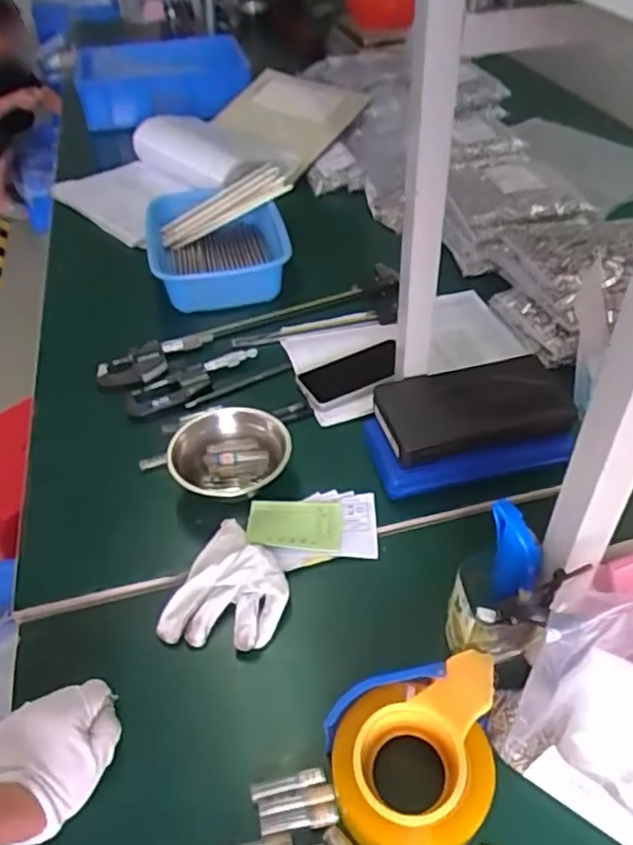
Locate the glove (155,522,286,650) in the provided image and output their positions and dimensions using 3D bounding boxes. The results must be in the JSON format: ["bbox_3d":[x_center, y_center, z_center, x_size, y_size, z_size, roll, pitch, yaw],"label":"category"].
[{"bbox_3d":[-0.078,0.161,0.625,0.101,0.039,0.130,14,47,16],"label":"glove"}]

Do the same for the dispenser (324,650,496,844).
[{"bbox_3d":[0.080,0.256,0.492,0.134,0.064,0.118,-11,45,-8],"label":"dispenser"}]

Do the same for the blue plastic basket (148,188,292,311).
[{"bbox_3d":[-0.145,-0.255,0.978,0.199,0.093,0.223,-13,45,-10],"label":"blue plastic basket"}]

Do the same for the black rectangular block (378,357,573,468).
[{"bbox_3d":[0.170,-0.020,0.720,0.203,0.027,0.108,-10,45,-7],"label":"black rectangular block"}]

